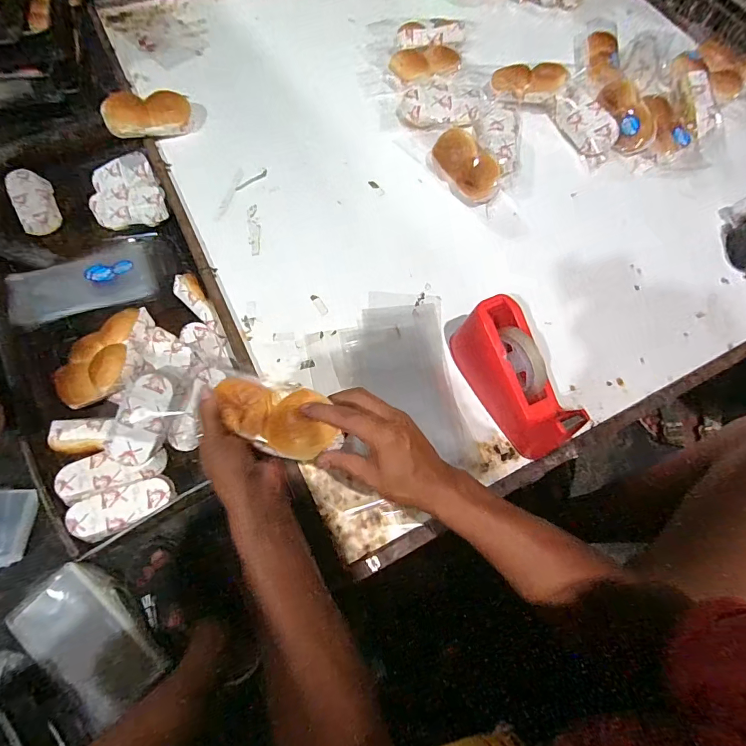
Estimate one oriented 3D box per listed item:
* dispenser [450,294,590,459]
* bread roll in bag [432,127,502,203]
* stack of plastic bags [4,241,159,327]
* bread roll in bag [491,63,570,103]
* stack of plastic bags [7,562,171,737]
[{"bbox_3d":[0.182,0.001,0.540,0.076,0.103,0.210,-24,70,-12],"label":"dispenser"},{"bbox_3d":[0.161,-0.356,0.717,0.067,0.064,0.146,-32,72,-15],"label":"bread roll in bag"},{"bbox_3d":[-0.537,-0.170,0.774,0.237,0.021,0.126,-22,74,-22],"label":"stack of plastic bags"},{"bbox_3d":[0.289,-0.545,0.780,0.134,0.045,0.069,14,67,3],"label":"bread roll in bag"},{"bbox_3d":[-0.436,0.400,0.641,0.244,0.028,0.135,35,70,11],"label":"stack of plastic bags"}]

